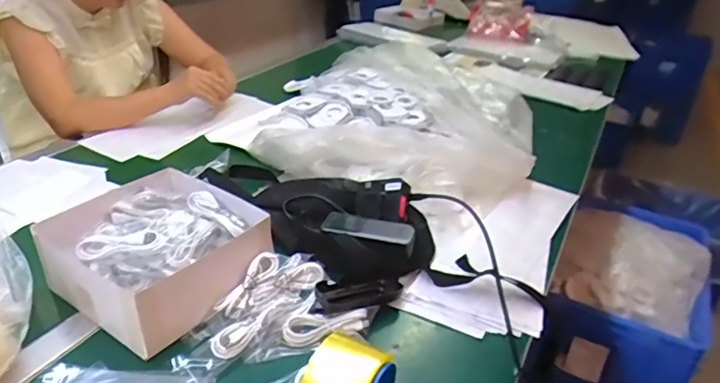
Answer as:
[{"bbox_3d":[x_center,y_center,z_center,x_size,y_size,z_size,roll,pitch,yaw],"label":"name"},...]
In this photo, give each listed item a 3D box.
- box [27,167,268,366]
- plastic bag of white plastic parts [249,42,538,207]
[{"bbox_3d":[-0.254,0.074,0.672,0.223,0.087,0.211,22,35,30],"label":"box"},{"bbox_3d":[0.076,-0.177,1.121,0.561,0.117,0.615,11,31,13],"label":"plastic bag of white plastic parts"}]

